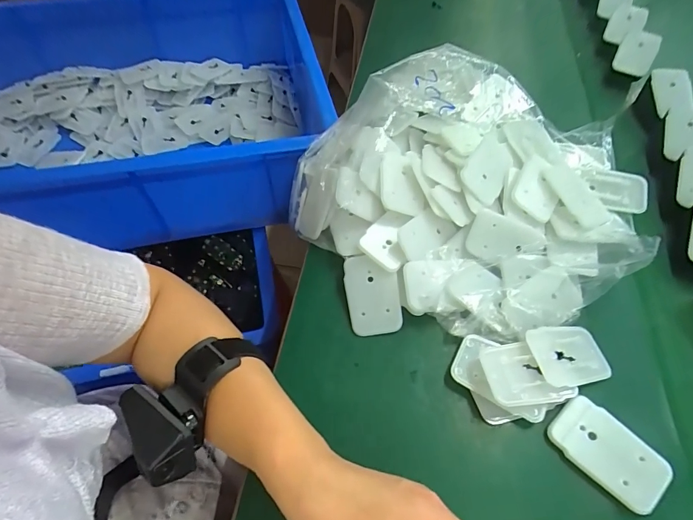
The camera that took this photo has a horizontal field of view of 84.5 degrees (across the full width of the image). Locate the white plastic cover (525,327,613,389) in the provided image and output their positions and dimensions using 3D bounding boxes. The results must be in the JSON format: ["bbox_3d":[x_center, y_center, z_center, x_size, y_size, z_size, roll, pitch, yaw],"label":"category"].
[{"bbox_3d":[0.167,0.071,0.287,0.062,0.006,0.044,-4,63,-19],"label":"white plastic cover"}]

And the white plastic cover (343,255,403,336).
[{"bbox_3d":[0.022,0.029,0.325,0.045,0.004,0.067,-8,76,10],"label":"white plastic cover"}]

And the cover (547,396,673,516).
[{"bbox_3d":[0.177,0.128,0.258,0.042,0.004,0.068,-44,61,-13],"label":"cover"}]

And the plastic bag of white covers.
[{"bbox_3d":[0.106,-0.079,0.357,0.303,0.087,0.295,-18,59,-11],"label":"plastic bag of white covers"}]

